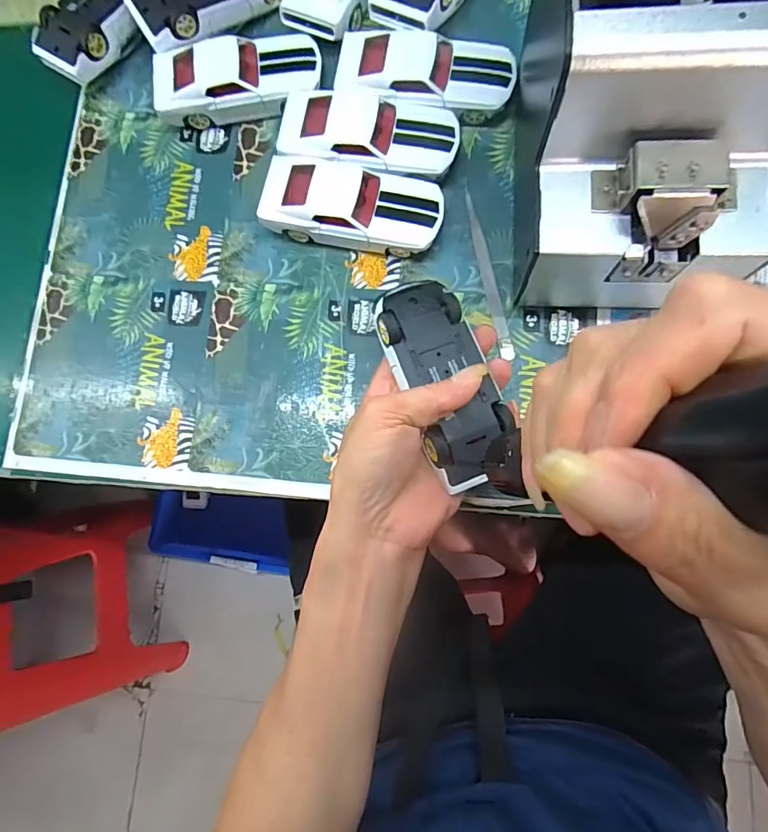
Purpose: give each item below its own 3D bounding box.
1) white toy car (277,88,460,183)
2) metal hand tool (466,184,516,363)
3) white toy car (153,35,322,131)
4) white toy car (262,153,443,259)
[{"bbox_3d":[-0.010,-0.203,0.351,0.125,0.030,0.057,13,81,8],"label":"white toy car"},{"bbox_3d":[0.075,-0.104,0.345,0.010,0.005,0.128,-12,79,3],"label":"metal hand tool"},{"bbox_3d":[-0.112,-0.258,0.366,0.124,0.033,0.053,-5,79,5],"label":"white toy car"},{"bbox_3d":[-0.023,-0.149,0.344,0.126,0.035,0.053,10,81,7],"label":"white toy car"}]

